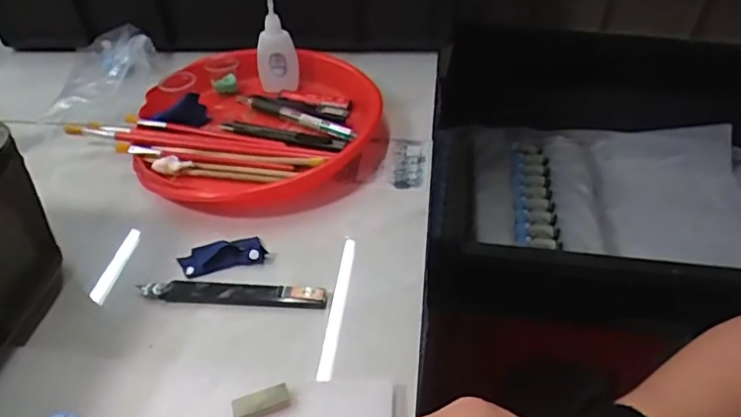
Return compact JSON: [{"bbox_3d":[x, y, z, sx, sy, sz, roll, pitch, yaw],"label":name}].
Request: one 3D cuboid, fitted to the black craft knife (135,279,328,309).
[{"bbox_3d":[-0.102,0.060,0.410,0.138,0.008,0.018,2,42,4],"label":"black craft knife"}]

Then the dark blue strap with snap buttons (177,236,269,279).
[{"bbox_3d":[-0.117,0.036,0.436,0.063,0.007,0.029,-16,44,-15],"label":"dark blue strap with snap buttons"}]

